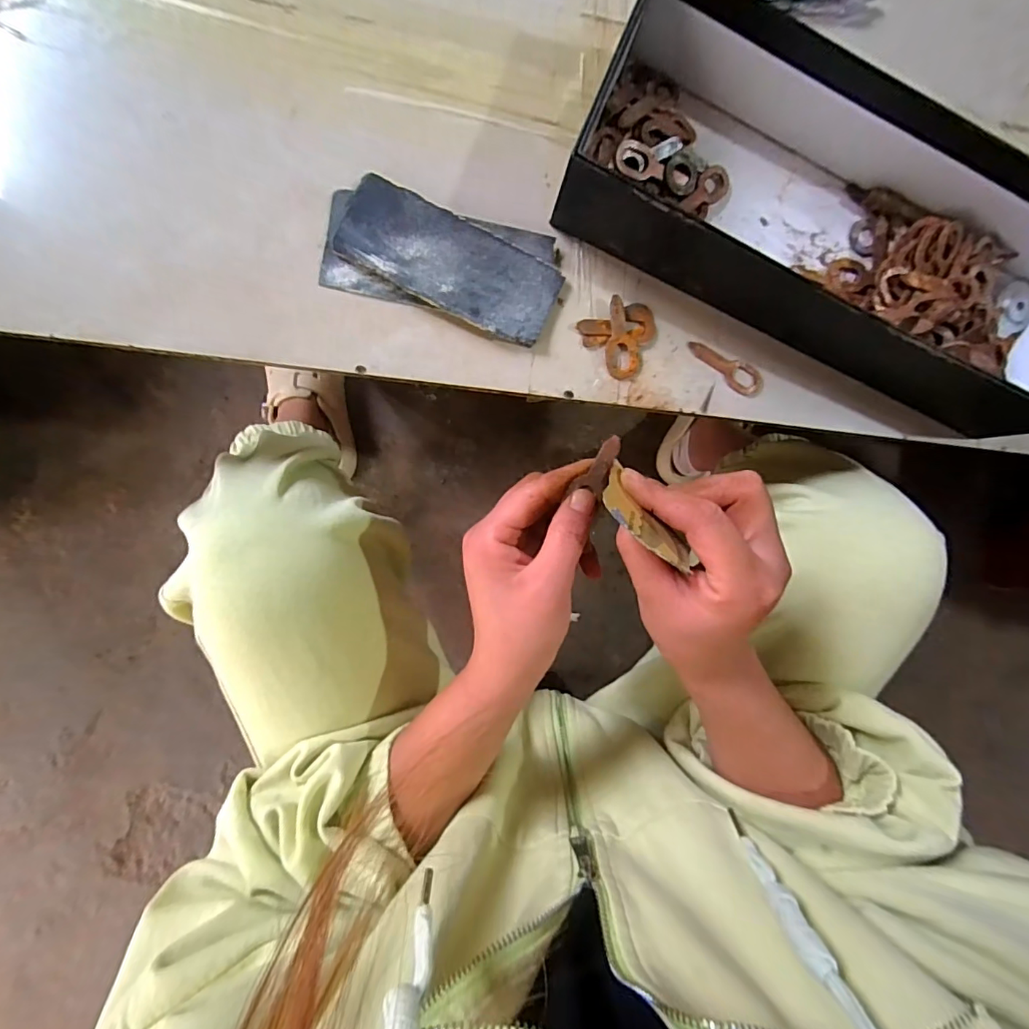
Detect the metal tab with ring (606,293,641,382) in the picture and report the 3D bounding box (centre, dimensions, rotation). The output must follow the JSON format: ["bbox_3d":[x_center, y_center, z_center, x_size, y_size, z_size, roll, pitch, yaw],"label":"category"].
[{"bbox_3d":[0.071,-0.115,0.320,0.023,0.009,0.050,-2,91,-6],"label":"metal tab with ring"}]

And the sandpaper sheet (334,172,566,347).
[{"bbox_3d":[-0.038,-0.155,0.305,0.133,0.009,0.054,24,88,-6],"label":"sandpaper sheet"}]

